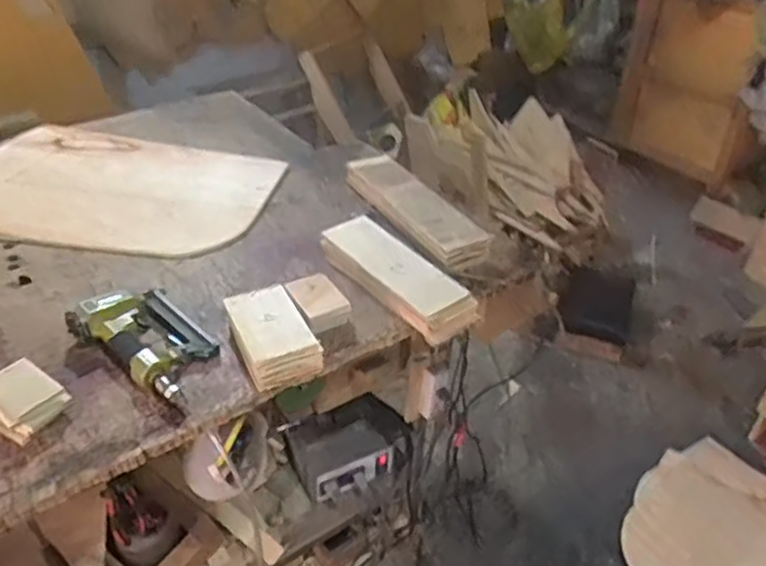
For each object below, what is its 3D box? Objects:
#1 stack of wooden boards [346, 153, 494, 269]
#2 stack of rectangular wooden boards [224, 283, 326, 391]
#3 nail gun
[{"bbox_3d":[0.053,-0.164,1.361,0.116,0.052,0.395,-21,43,-28],"label":"stack of wooden boards"},{"bbox_3d":[-0.176,0.080,1.074,0.110,0.058,0.176,-16,41,-23],"label":"stack of rectangular wooden boards"},{"bbox_3d":[-0.354,0.076,1.044,0.227,0.049,0.147,24,42,26],"label":"nail gun"}]

